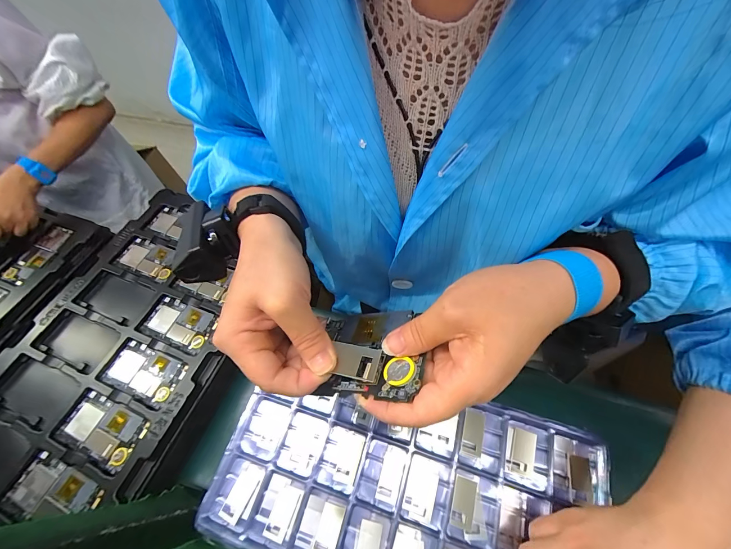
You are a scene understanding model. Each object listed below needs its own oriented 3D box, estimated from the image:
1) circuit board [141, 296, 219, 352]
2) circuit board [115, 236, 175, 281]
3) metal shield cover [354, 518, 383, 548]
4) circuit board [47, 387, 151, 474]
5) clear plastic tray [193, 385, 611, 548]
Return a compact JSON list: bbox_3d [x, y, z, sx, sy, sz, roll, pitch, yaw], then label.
[{"bbox_3d":[-0.305,0.079,0.516,0.124,0.012,0.063,18,65,15],"label":"circuit board"},{"bbox_3d":[-0.406,-0.032,0.589,0.129,0.008,0.060,18,65,15],"label":"circuit board"},{"bbox_3d":[0.001,0.269,0.305,0.023,0.004,0.047,9,63,10],"label":"metal shield cover"},{"bbox_3d":[-0.367,0.215,0.435,0.125,0.006,0.070,15,64,14],"label":"circuit board"},{"bbox_3d":[0.035,0.220,0.327,0.378,0.024,0.196,12,63,12],"label":"clear plastic tray"}]

